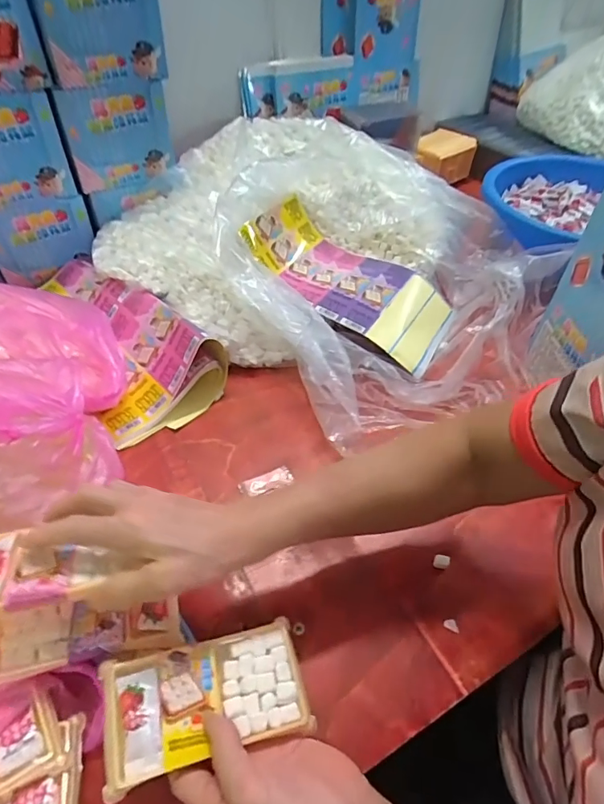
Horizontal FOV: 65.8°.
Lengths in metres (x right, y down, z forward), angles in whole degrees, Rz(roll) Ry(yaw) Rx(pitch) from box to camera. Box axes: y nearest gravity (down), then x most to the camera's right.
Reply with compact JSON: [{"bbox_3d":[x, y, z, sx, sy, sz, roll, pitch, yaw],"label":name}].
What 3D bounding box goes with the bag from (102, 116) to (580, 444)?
[{"bbox_3d":[0.040,-0.210,0.667,0.597,0.148,0.435,31,54,26],"label":"bag"}]

